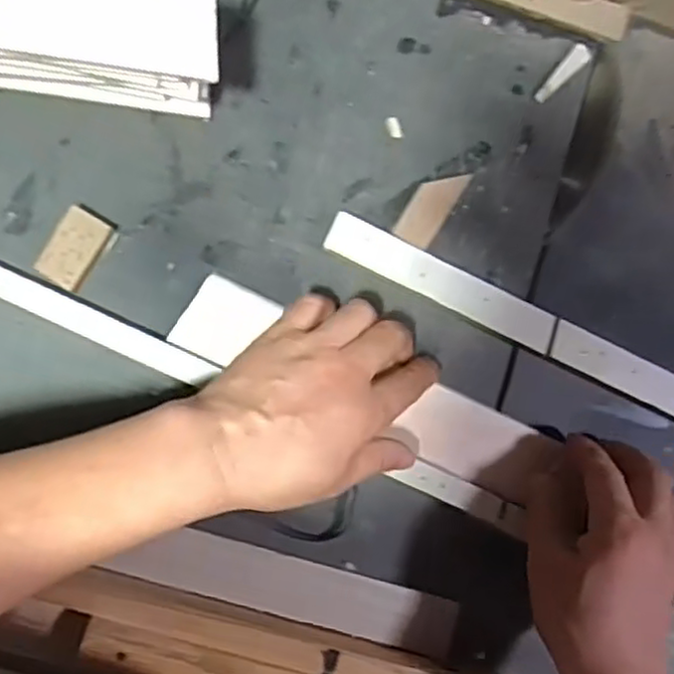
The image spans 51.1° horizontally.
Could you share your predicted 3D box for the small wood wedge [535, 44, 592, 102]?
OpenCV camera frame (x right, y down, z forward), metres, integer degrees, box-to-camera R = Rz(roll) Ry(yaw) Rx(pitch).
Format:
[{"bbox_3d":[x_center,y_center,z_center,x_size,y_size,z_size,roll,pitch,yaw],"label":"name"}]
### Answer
[{"bbox_3d":[0.161,-0.186,0.500,0.012,0.004,0.053,42,86,-2],"label":"small wood wedge"}]

